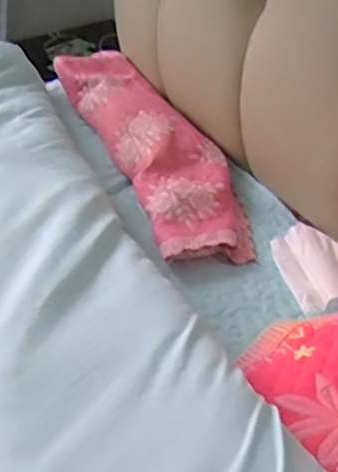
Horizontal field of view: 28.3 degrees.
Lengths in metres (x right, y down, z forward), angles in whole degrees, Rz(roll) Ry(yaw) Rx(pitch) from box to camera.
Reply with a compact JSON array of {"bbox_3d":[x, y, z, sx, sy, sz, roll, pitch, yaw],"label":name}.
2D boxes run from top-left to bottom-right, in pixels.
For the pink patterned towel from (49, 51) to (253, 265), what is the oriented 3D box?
[{"bbox_3d":[-0.033,-0.183,1.283,0.197,0.099,0.675,-14,40,-16],"label":"pink patterned towel"}]

